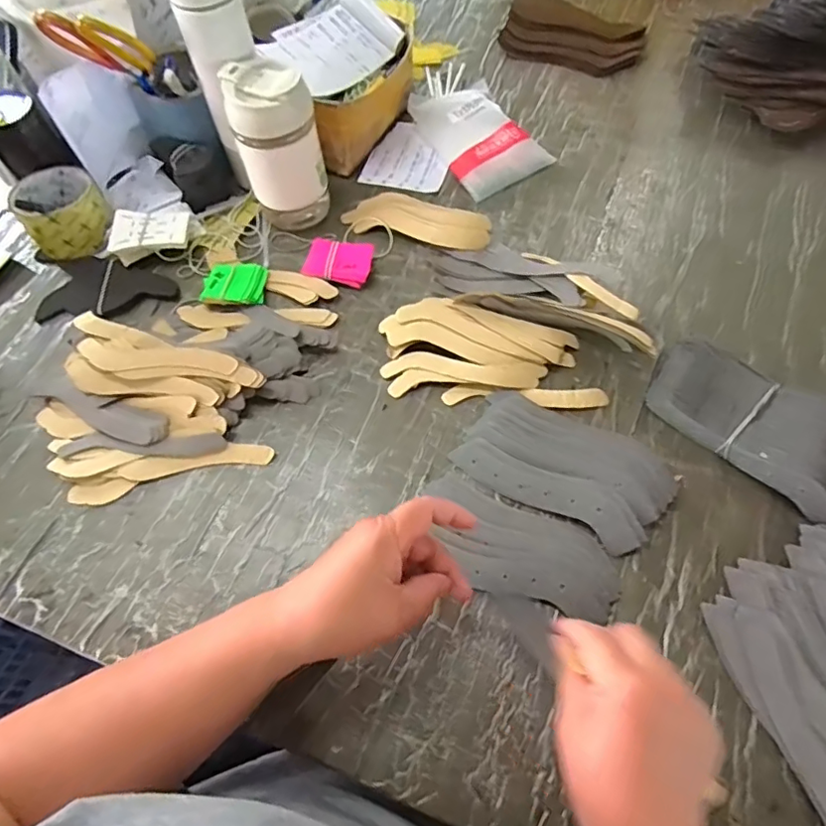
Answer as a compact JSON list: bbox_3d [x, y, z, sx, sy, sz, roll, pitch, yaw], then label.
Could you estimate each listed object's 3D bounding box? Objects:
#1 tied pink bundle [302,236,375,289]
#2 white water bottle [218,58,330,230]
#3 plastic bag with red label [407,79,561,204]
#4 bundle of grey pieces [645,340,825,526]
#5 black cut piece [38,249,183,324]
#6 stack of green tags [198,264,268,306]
[{"bbox_3d":[-0.080,-0.163,0.595,0.069,0.017,0.050,13,63,10],"label":"tied pink bundle"},{"bbox_3d":[-0.138,-0.278,0.586,0.082,0.149,0.072,-13,61,-5],"label":"white water bottle"},{"bbox_3d":[0.080,-0.347,0.672,0.109,0.045,0.161,-27,63,-12],"label":"plastic bag with red label"},{"bbox_3d":[0.286,0.007,0.467,0.172,0.042,0.095,34,68,19],"label":"bundle of grey pieces"},{"bbox_3d":[-0.343,-0.135,0.602,0.177,0.017,0.086,6,59,8],"label":"black cut piece"},{"bbox_3d":[-0.190,-0.139,0.589,0.065,0.015,0.060,0,61,2],"label":"stack of green tags"}]

